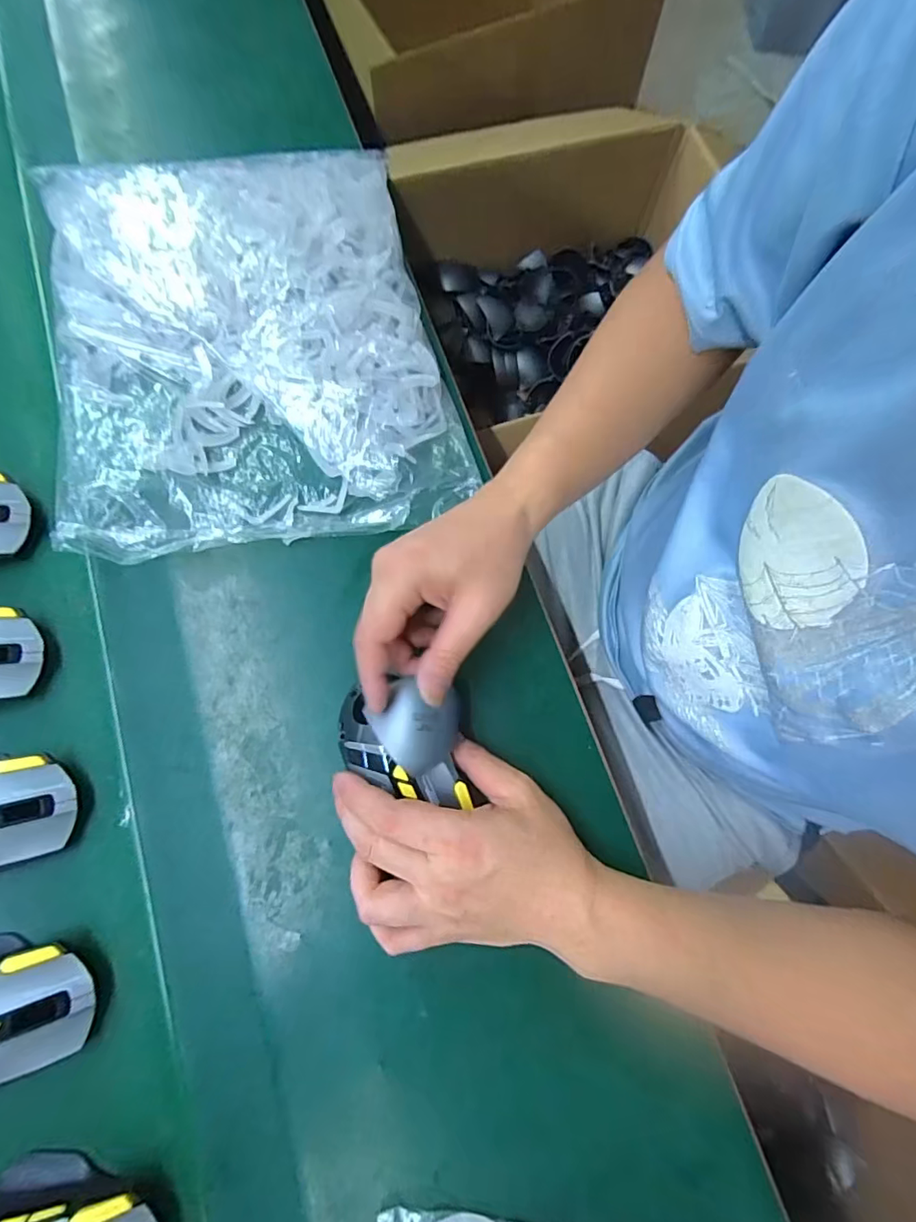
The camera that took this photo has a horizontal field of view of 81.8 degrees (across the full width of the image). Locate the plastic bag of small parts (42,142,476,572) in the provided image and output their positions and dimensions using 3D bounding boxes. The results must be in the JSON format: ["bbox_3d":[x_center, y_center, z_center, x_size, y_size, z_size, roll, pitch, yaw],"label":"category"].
[{"bbox_3d":[-0.167,-0.215,0.422,0.288,0.045,0.362,-14,76,-6],"label":"plastic bag of small parts"}]

